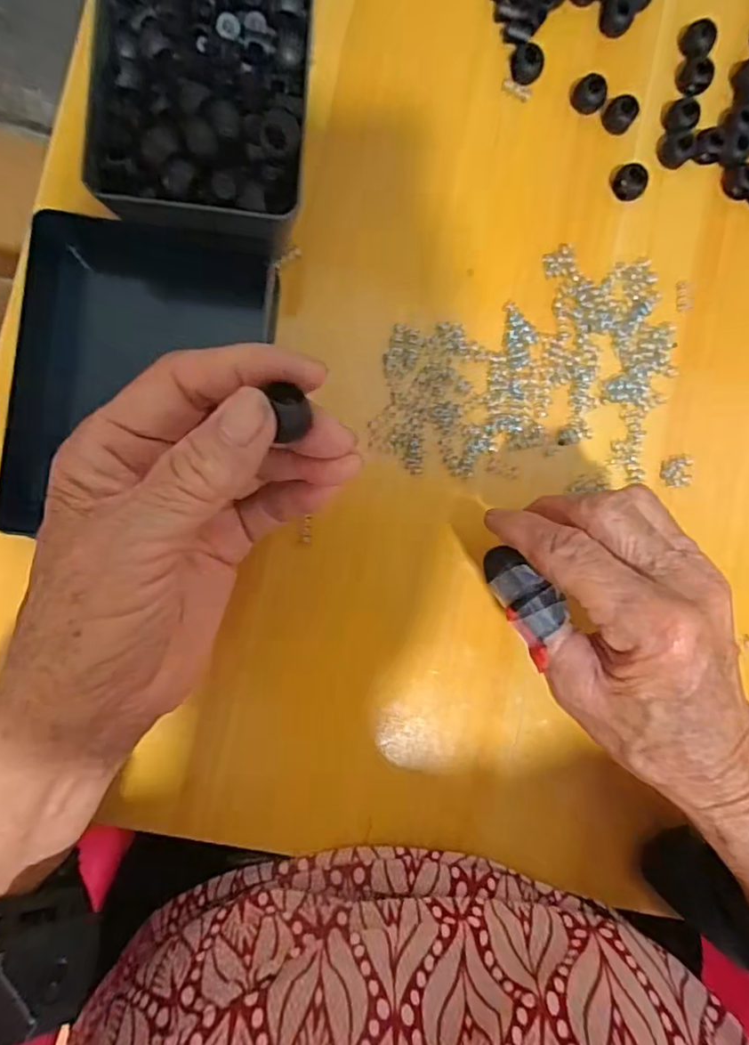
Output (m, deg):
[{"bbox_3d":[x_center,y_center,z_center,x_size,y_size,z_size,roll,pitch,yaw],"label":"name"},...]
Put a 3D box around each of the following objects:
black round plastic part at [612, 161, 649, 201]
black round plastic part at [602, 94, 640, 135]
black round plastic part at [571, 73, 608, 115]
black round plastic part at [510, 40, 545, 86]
[{"bbox_3d":[0.139,-0.185,0.309,0.015,0.013,0.018,-37,92,-5],"label":"black round plastic part"},{"bbox_3d":[0.134,-0.222,0.310,0.015,0.012,0.016,0,89,-6],"label":"black round plastic part"},{"bbox_3d":[0.116,-0.231,0.307,0.018,0.011,0.014,27,86,-5],"label":"black round plastic part"},{"bbox_3d":[0.082,-0.244,0.305,0.016,0.009,0.016,0,89,-6],"label":"black round plastic part"}]

